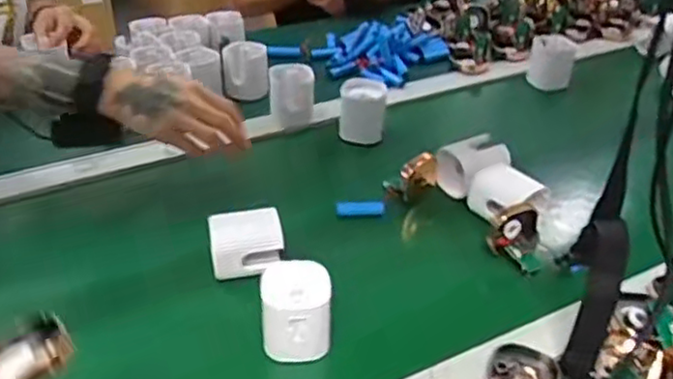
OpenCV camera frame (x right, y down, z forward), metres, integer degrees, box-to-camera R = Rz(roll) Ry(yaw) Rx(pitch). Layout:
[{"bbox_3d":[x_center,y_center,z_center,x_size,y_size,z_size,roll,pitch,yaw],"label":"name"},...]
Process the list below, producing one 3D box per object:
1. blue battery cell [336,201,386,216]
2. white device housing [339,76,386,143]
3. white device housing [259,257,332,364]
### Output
[{"bbox_3d":[0.026,0.020,0.716,0.051,0.013,0.013,-3,33,-8],"label":"blue battery cell"},{"bbox_3d":[0.033,-0.099,0.859,0.059,0.074,0.048,5,33,5],"label":"white device housing"},{"bbox_3d":[-0.032,0.099,0.544,0.054,0.067,0.048,-1,33,-4],"label":"white device housing"}]

